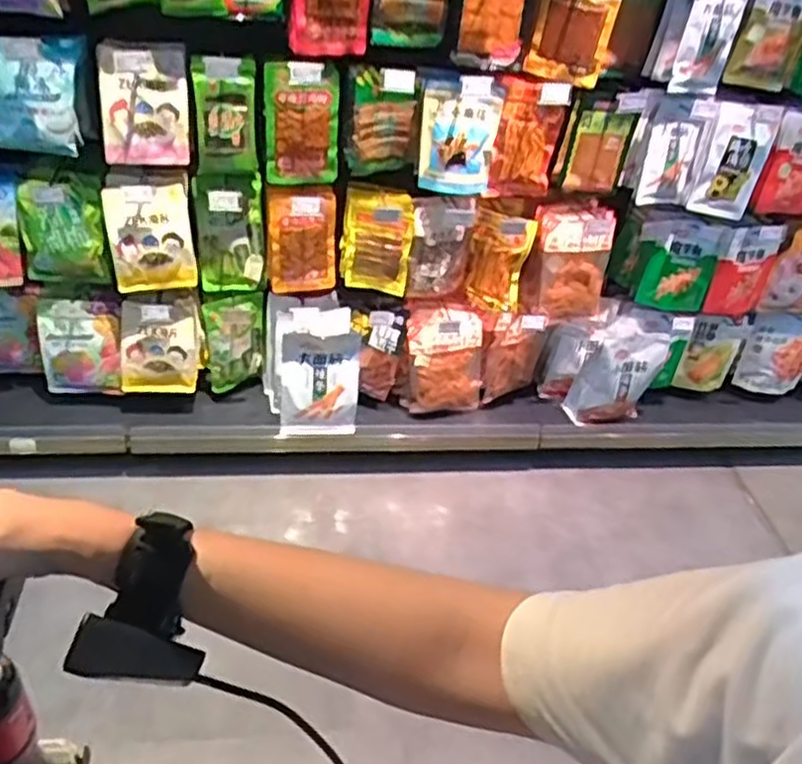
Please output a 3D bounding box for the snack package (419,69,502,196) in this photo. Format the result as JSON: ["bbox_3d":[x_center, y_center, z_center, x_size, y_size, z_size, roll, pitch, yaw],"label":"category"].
[{"bbox_3d":[0.138,-0.612,1.864,0.194,0.281,0.057,6,37,-1],"label":"snack package"}]

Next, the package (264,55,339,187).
[{"bbox_3d":[-0.238,-0.612,1.789,0.175,0.297,0.085,3,37,-5],"label":"package"}]

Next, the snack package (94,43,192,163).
[{"bbox_3d":[-0.582,-0.626,1.708,0.197,0.274,0.077,-6,39,-17],"label":"snack package"}]

